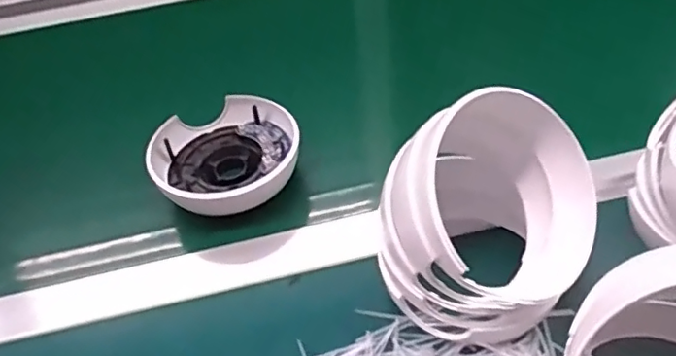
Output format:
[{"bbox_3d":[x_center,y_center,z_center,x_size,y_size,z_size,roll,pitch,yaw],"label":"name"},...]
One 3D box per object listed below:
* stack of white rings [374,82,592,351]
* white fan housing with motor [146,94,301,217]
[{"bbox_3d":[0.090,0.020,0.353,0.113,0.120,0.123,27,54,29],"label":"stack of white rings"},{"bbox_3d":[-0.090,-0.017,0.475,0.120,0.036,0.115,-29,49,-21],"label":"white fan housing with motor"}]

